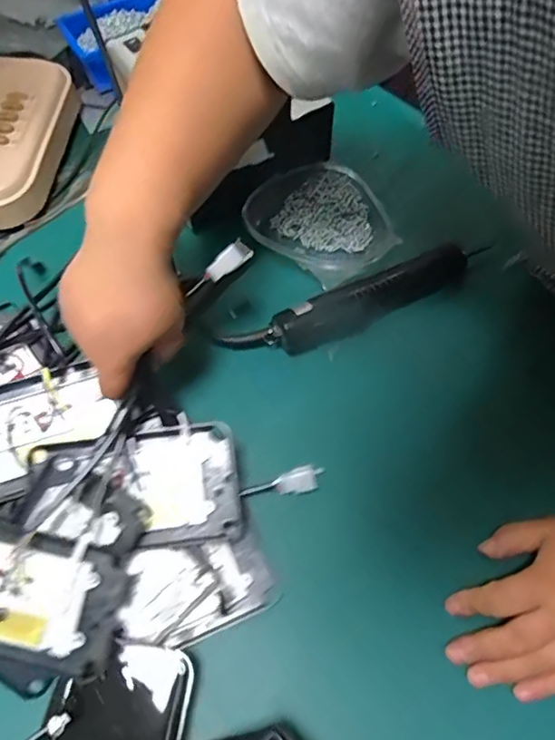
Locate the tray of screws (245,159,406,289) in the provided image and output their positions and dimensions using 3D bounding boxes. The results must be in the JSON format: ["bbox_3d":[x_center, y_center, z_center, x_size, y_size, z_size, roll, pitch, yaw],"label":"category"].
[{"bbox_3d":[0.046,-0.153,0.568,0.127,0.018,0.143,-35,68,-16],"label":"tray of screws"}]

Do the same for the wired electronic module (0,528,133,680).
[{"bbox_3d":[-0.192,0.159,0.397,0.158,0.027,0.084,13,81,4],"label":"wired electronic module"}]

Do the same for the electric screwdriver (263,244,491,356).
[{"bbox_3d":[0.092,-0.069,0.527,0.216,0.033,0.041,-24,65,-11],"label":"electric screwdriver"}]

